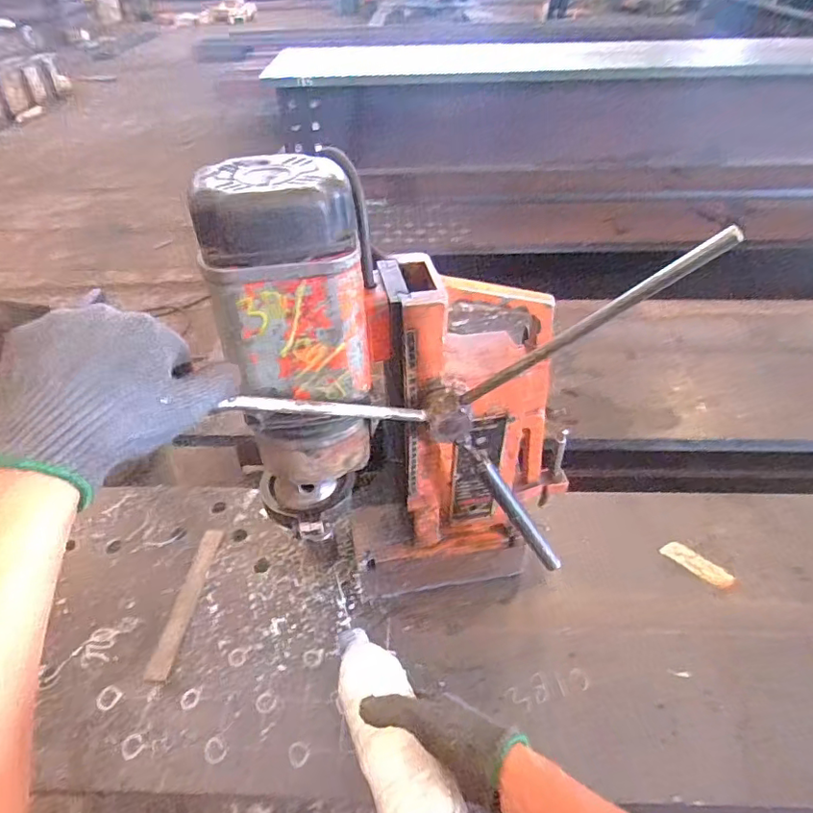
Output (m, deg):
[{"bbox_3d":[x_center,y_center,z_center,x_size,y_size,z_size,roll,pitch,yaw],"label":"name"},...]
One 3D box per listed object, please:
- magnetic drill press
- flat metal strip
[{"bbox_3d":[0.021,0.041,0.609,0.368,0.556,0.205,-3,39,-3],"label":"magnetic drill press"},{"bbox_3d":[-0.317,0.279,0.792,0.031,0.004,0.227,5,44,3],"label":"flat metal strip"}]

